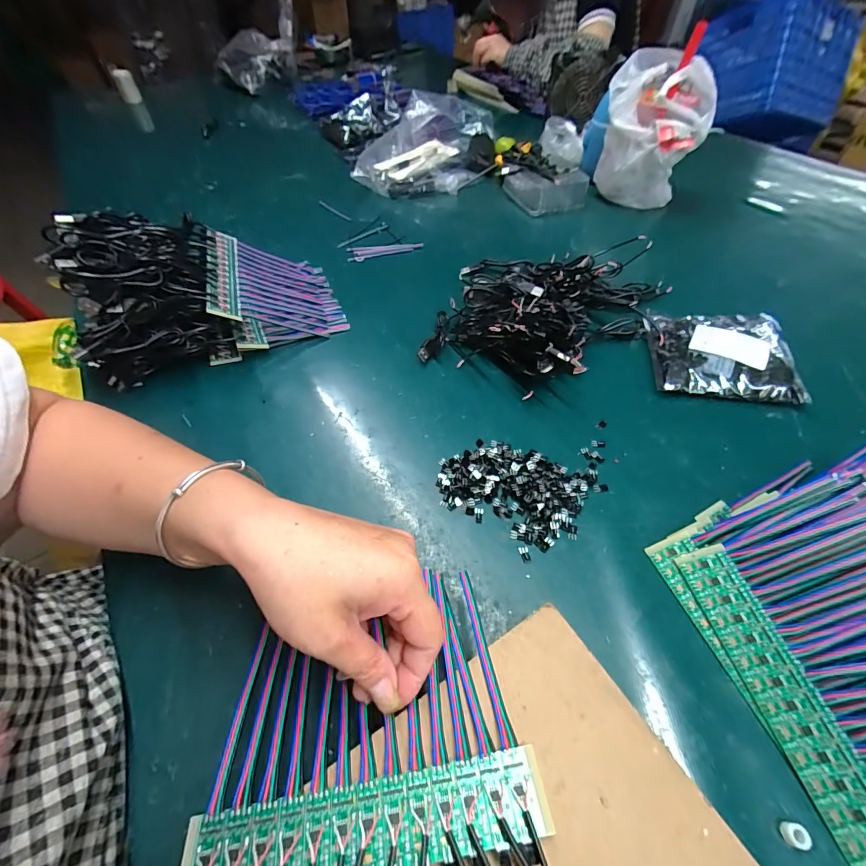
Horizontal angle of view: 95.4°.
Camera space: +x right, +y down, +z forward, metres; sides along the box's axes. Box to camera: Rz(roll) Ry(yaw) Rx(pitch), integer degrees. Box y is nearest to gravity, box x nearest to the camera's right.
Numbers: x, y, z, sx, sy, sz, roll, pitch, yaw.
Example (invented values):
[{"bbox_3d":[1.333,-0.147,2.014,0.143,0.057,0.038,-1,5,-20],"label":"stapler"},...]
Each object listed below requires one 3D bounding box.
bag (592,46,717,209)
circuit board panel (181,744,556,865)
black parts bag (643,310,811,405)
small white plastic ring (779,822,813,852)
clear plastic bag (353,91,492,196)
[{"bbox_3d":[0.330,-0.461,0.616,0.148,0.174,0.105,15,53,13],"label":"bag"},{"bbox_3d":[-0.028,0.180,0.179,0.163,0.007,0.033,-9,53,-5],"label":"circuit board panel"},{"bbox_3d":[0.309,-0.091,0.426,0.134,0.024,0.130,8,53,8],"label":"black parts bag"},{"bbox_3d":[0.187,0.208,0.203,0.008,0.009,0.010,-1,53,1],"label":"small white plastic ring"},{"bbox_3d":[-0.004,-0.590,0.783,0.236,0.092,0.344,7,53,7],"label":"clear plastic bag"}]

